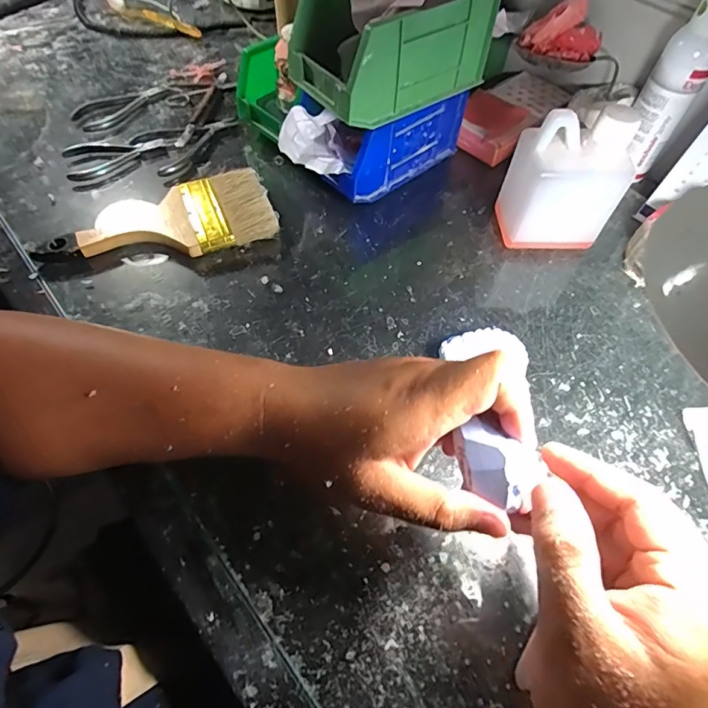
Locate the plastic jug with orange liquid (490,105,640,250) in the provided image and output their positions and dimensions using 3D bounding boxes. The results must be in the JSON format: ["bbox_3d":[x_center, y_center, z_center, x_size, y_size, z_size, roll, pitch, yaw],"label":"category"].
[{"bbox_3d":[0.197,-0.162,0.434,0.102,0.126,0.066,-1,58,-2],"label":"plastic jug with orange liquid"}]

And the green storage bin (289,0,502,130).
[{"bbox_3d":[0.033,-0.288,0.426,0.166,0.082,0.097,-30,64,-19],"label":"green storage bin"}]

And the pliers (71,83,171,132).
[{"bbox_3d":[-0.293,-0.316,0.580,0.055,0.011,0.132,31,62,16],"label":"pliers"}]

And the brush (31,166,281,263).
[{"bbox_3d":[-0.193,-0.130,0.461,0.219,0.022,0.096,-15,60,-11],"label":"brush"}]

